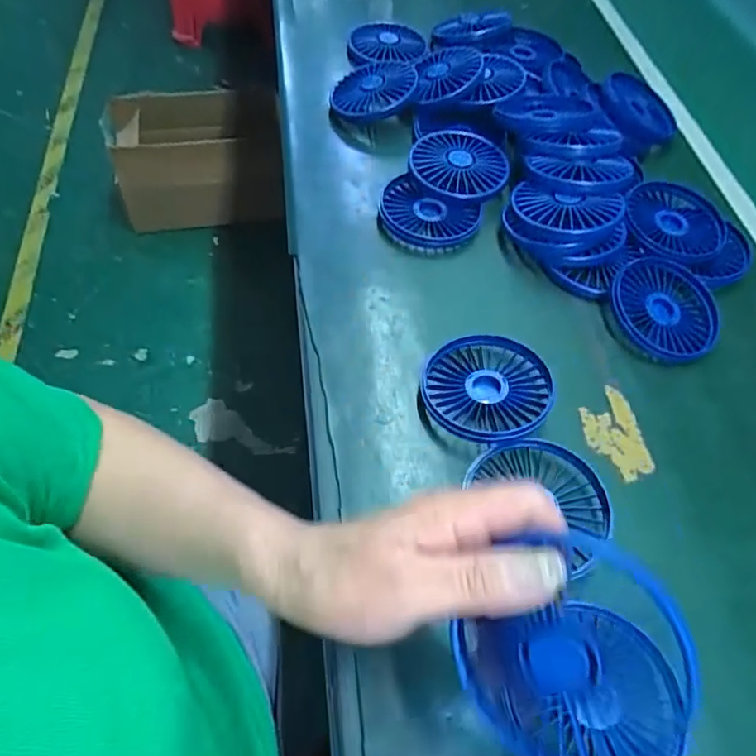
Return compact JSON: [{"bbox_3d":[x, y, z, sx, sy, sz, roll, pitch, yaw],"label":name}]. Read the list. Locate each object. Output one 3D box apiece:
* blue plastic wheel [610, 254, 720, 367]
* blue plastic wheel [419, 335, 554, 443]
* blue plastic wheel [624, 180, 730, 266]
[{"bbox_3d":[0.228,-0.056,0.431,0.085,0.021,0.085,3,58,-4],"label":"blue plastic wheel"},{"bbox_3d":[0.075,0.004,0.377,0.082,0.019,0.082,26,59,10],"label":"blue plastic wheel"},{"bbox_3d":[0.260,-0.139,0.473,0.083,0.013,0.104,41,63,18],"label":"blue plastic wheel"}]

